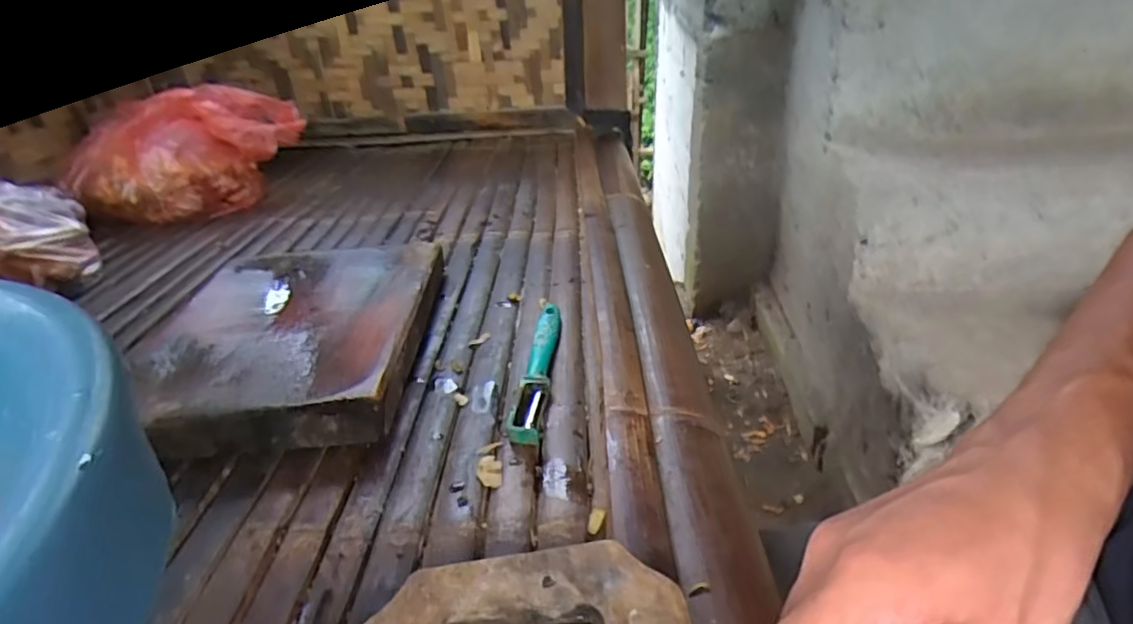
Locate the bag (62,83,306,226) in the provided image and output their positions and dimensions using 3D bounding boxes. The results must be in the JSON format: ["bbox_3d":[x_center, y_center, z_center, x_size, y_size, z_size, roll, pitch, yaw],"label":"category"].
[{"bbox_3d":[-0.545,-0.237,0.899,0.129,0.157,0.288,9,31,21],"label":"bag"}]

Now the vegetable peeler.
[{"bbox_3d":[-0.021,0.041,0.477,0.021,0.017,0.164,0,29,7],"label":"vegetable peeler"}]

